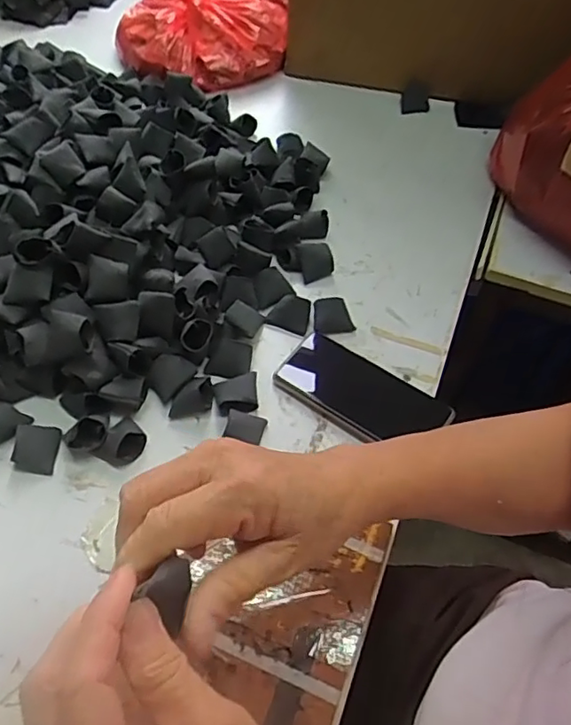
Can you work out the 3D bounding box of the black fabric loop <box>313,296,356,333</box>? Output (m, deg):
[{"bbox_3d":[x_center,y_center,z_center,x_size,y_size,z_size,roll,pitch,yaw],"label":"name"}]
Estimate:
[{"bbox_3d":[0.051,-0.048,0.594,0.042,0.027,0.030,0,54,-3],"label":"black fabric loop"}]

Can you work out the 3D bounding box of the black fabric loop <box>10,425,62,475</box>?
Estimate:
[{"bbox_3d":[-0.217,0.073,0.497,0.033,0.017,0.043,1,54,-2],"label":"black fabric loop"}]

